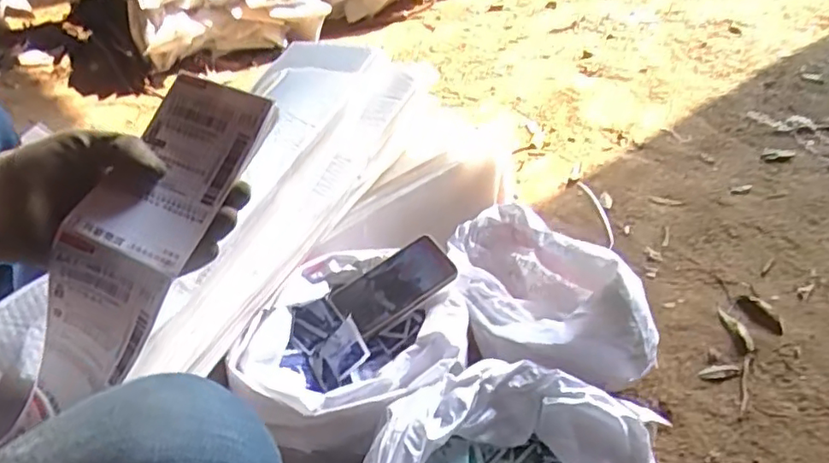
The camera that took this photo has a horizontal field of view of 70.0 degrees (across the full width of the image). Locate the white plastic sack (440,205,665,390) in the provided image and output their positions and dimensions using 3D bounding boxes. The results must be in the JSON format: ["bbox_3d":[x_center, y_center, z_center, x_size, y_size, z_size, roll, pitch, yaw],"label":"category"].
[{"bbox_3d":[0.167,0.086,0.830,0.204,0.202,0.340,-19,43,-18],"label":"white plastic sack"}]

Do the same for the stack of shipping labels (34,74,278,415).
[{"bbox_3d":[-0.177,0.005,0.375,0.088,0.058,0.235,25,83,31],"label":"stack of shipping labels"}]

